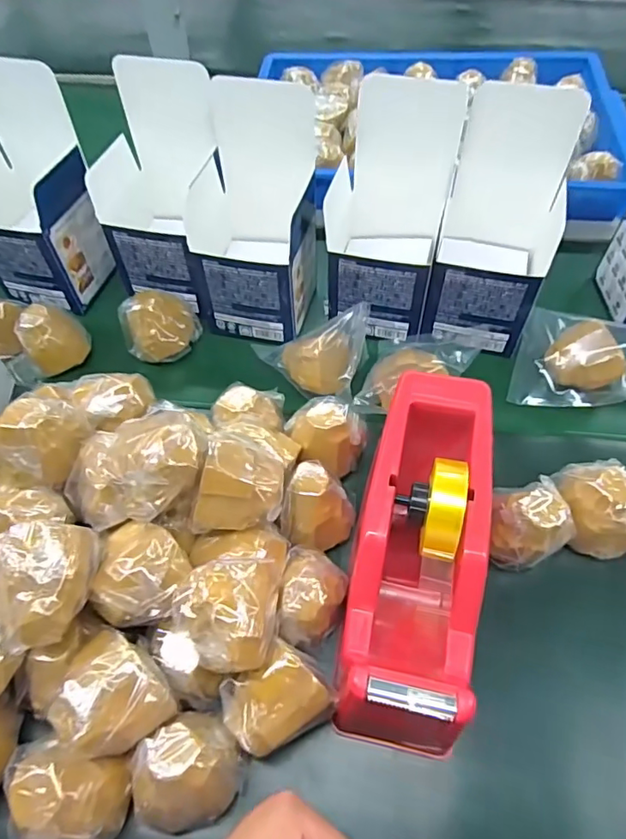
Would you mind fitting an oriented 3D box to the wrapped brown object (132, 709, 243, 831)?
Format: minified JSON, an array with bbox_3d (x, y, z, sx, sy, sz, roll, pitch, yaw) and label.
[{"bbox_3d":[-0.063,0.179,0.279,0.046,0.040,0.050,-1,55,1],"label":"wrapped brown object"}]

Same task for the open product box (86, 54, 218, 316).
[{"bbox_3d":[-0.139,-0.193,0.463,0.101,0.169,0.090,19,58,14],"label":"open product box"}]

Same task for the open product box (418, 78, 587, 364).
[{"bbox_3d":[0.146,-0.151,0.435,0.082,0.175,0.091,13,57,11],"label":"open product box"}]

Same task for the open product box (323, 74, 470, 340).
[{"bbox_3d":[0.061,-0.160,0.441,0.102,0.173,0.087,11,56,9],"label":"open product box"}]

